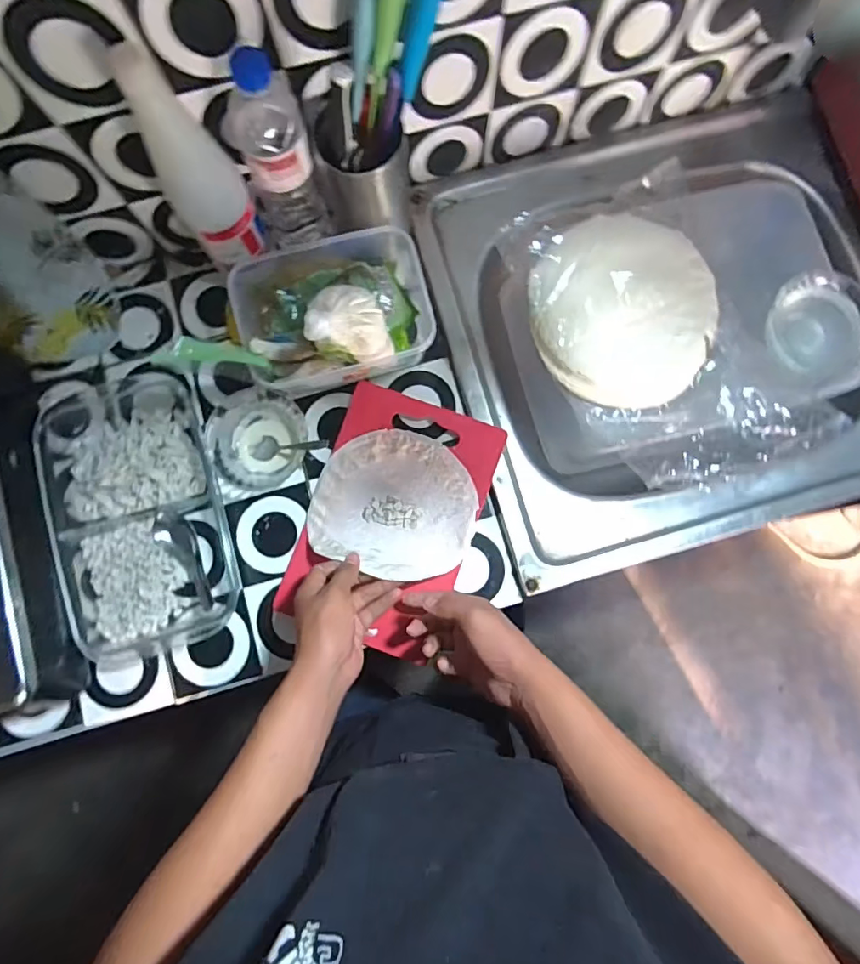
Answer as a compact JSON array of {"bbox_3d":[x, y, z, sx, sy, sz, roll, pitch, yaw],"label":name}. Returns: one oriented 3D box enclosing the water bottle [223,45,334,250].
[{"bbox_3d":[-0.152,-0.311,0.500,0.076,0.197,0.058,-21,83,-2],"label":"water bottle"}]

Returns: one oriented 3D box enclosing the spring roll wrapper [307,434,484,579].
[{"bbox_3d":[-0.039,0.020,0.557,0.180,0.053,0.155,18,83,3],"label":"spring roll wrapper"}]

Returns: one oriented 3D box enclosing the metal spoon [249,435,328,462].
[{"bbox_3d":[-0.162,-0.041,0.583,0.092,0.014,0.027,-3,82,16],"label":"metal spoon"}]

